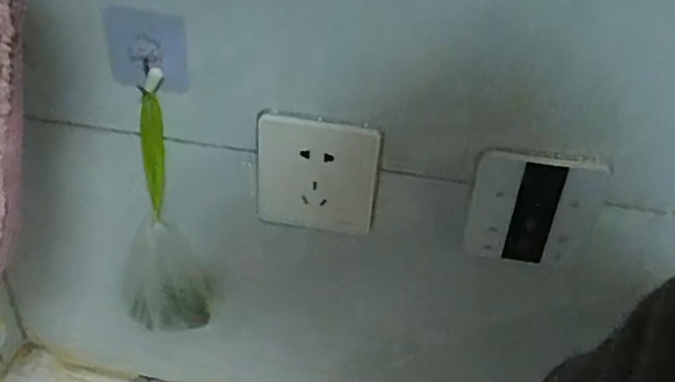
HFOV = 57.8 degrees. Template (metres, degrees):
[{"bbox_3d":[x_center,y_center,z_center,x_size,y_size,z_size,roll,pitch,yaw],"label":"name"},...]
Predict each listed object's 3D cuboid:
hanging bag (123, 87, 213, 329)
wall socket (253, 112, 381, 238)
[{"bbox_3d":[-0.146,0.027,0.492,0.072,0.232,0.021,4,35,0],"label":"hanging bag"},{"bbox_3d":[-0.015,-0.010,0.448,0.088,0.095,0.013,6,35,2],"label":"wall socket"}]

